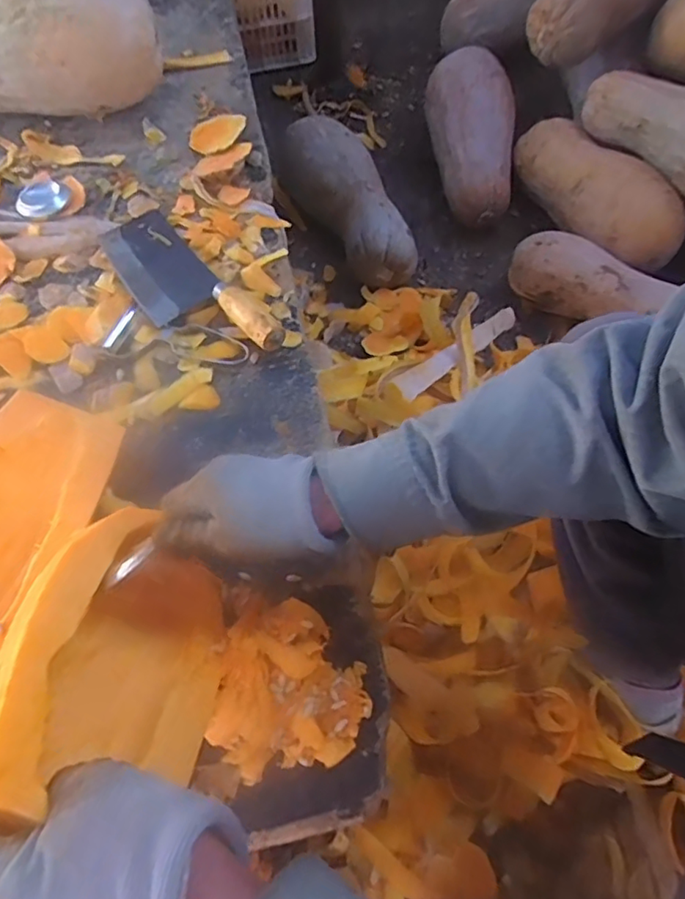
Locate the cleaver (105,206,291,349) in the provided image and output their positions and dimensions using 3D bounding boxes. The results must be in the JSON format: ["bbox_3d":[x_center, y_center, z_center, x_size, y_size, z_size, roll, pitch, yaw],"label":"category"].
[{"bbox_3d":[-0.175,-0.179,0.613,0.091,0.030,0.265,-37,68,-13],"label":"cleaver"}]

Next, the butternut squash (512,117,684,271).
[{"bbox_3d":[0.432,-0.455,0.996,0.124,0.104,0.369,-28,66,-9],"label":"butternut squash"}]

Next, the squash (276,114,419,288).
[{"bbox_3d":[0.017,-0.445,1.005,0.134,0.107,0.339,-29,66,-10],"label":"squash"}]

